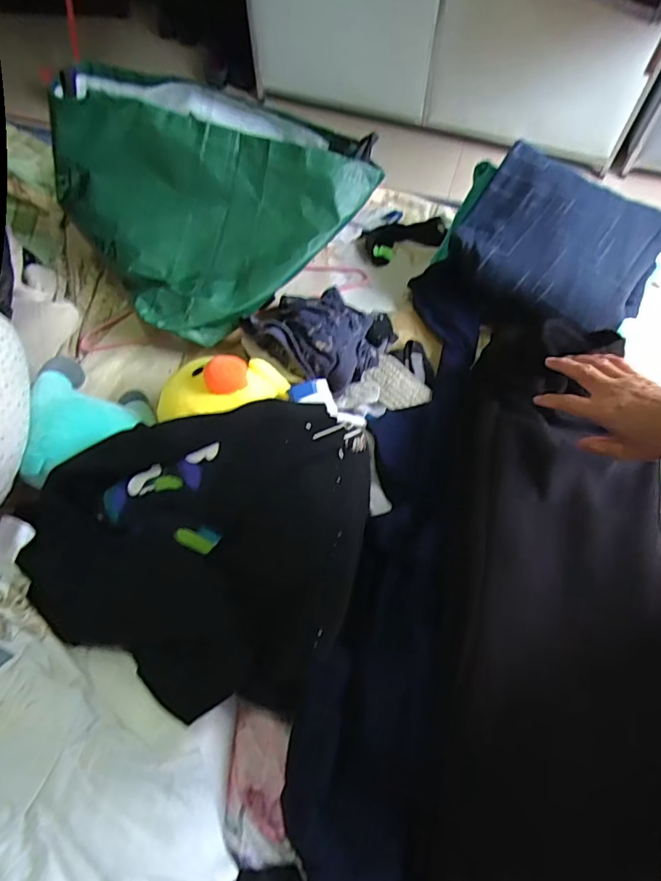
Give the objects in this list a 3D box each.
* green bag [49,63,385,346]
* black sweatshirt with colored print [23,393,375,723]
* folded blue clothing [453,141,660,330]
[{"bbox_3d":[-0.142,-0.353,0.689,0.378,0.174,0.292,-33,70,-14],"label":"green bag"},{"bbox_3d":[-0.139,0.086,0.496,0.347,0.080,0.298,8,66,3],"label":"black sweatshirt with colored print"},{"bbox_3d":[0.308,-0.263,0.677,0.263,0.060,0.209,35,83,3],"label":"folded blue clothing"}]

